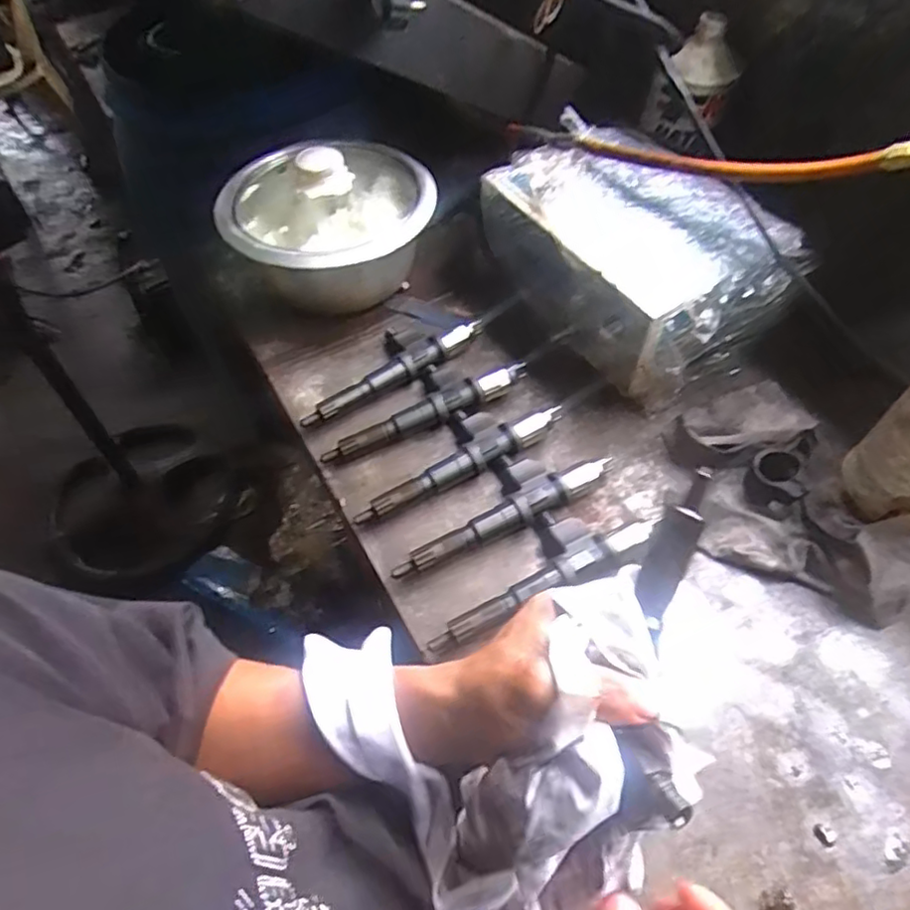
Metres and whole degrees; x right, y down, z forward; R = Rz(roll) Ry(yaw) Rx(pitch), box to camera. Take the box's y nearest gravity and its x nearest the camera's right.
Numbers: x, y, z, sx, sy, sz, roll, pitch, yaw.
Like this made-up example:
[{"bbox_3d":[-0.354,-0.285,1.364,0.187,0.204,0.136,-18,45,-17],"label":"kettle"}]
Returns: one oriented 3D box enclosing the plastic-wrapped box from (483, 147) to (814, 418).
[{"bbox_3d":[0.178,-0.199,0.628,0.189,0.120,0.260,-27,59,-15],"label":"plastic-wrapped box"}]

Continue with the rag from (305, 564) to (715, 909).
[{"bbox_3d":[0.029,0.153,0.314,0.160,0.121,0.198,-23,58,-12],"label":"rag"}]

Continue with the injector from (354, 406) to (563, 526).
[{"bbox_3d":[-0.001,-0.005,0.565,0.203,0.023,0.059,-26,58,-14],"label":"injector"}]

